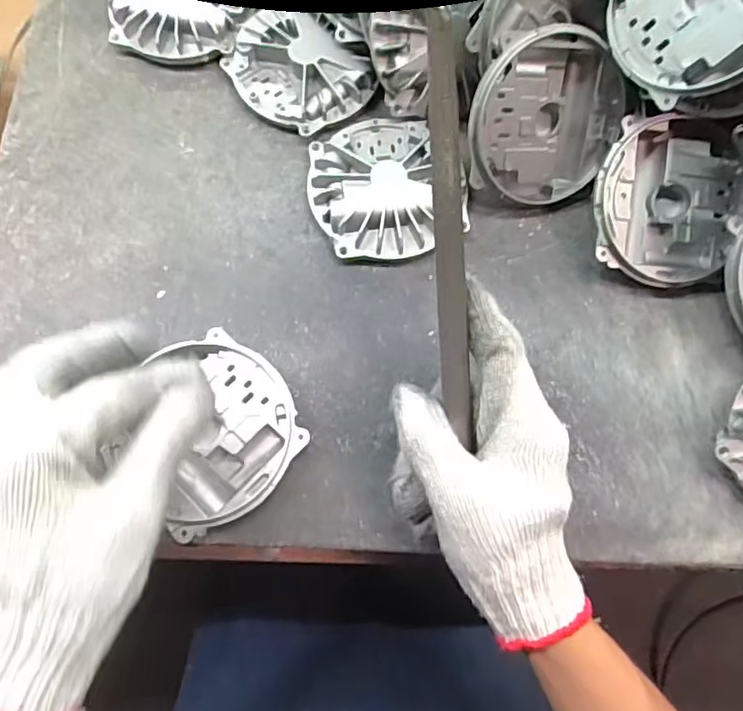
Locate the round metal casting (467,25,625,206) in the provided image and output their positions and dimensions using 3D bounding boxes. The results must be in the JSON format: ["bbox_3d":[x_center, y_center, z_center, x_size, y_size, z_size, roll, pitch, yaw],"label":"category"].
[{"bbox_3d":[0.112,-0.157,0.401,0.102,0.022,0.104,-10,121,-17],"label":"round metal casting"}]

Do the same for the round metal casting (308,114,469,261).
[{"bbox_3d":[0.011,-0.119,0.417,0.105,0.018,0.107,0,72,-2],"label":"round metal casting"}]

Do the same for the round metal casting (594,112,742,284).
[{"bbox_3d":[0.201,-0.106,0.400,0.117,0.038,0.117,-2,100,-9],"label":"round metal casting"}]

